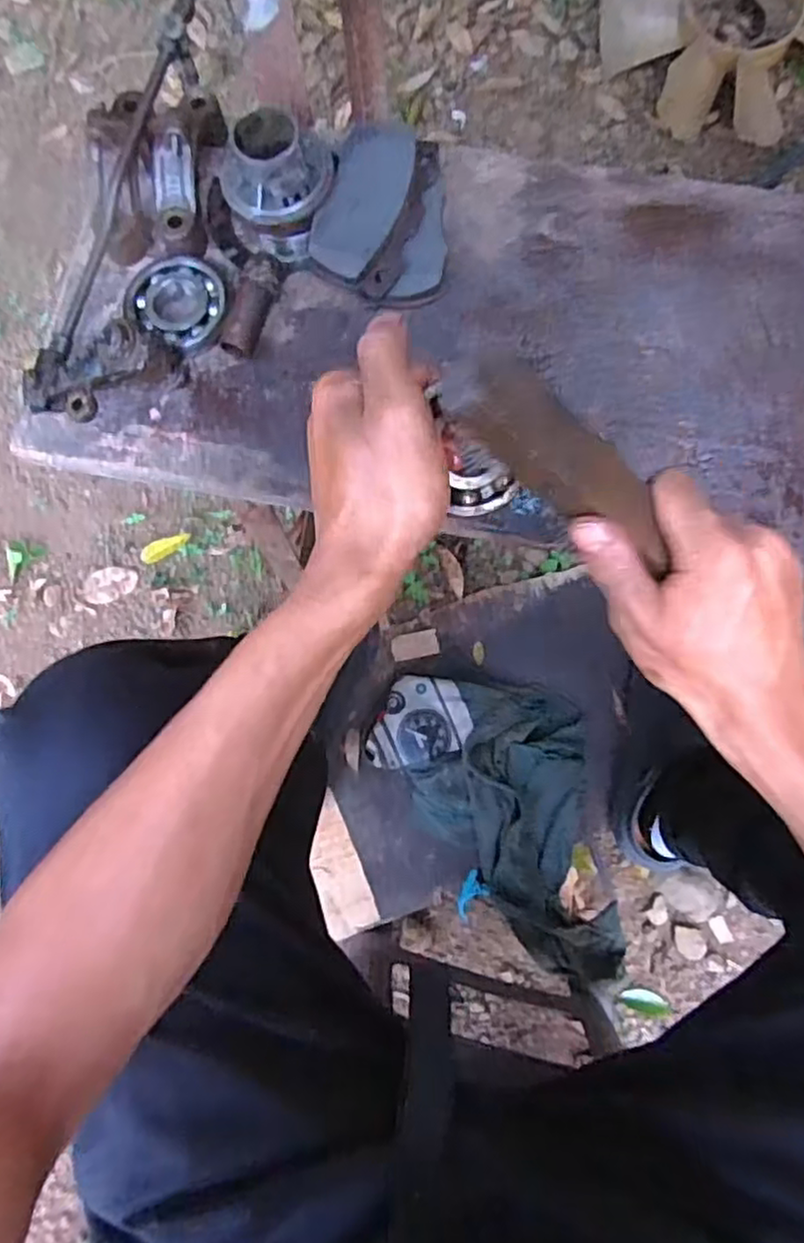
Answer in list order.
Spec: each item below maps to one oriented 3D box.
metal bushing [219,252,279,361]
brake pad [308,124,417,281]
[{"bbox_3d":[-0.105,-0.220,0.483,0.025,0.022,0.067,20,93,4],"label":"metal bushing"},{"bbox_3d":[-0.026,-0.283,0.472,0.049,0.013,0.109,21,89,-7],"label":"brake pad"}]

